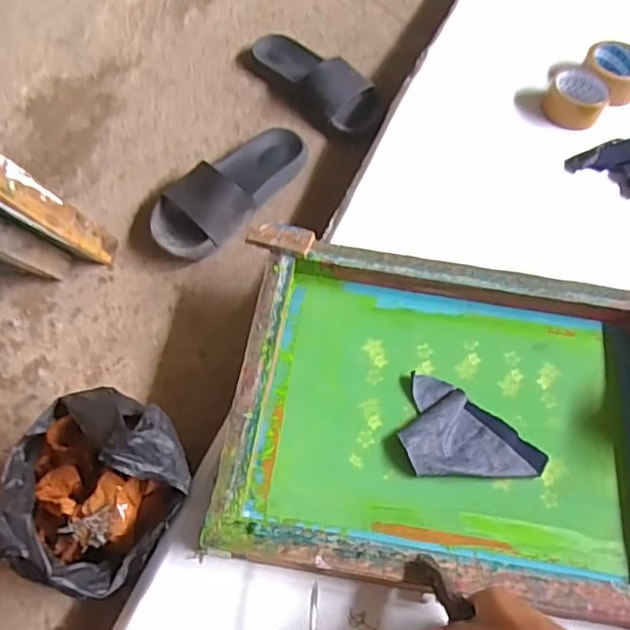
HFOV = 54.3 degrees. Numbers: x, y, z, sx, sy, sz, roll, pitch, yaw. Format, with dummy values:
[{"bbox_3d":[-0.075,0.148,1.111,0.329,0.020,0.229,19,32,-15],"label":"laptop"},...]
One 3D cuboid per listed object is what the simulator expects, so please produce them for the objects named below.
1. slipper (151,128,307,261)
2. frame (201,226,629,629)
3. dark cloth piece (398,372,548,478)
[{"bbox_3d":[-0.125,-0.184,0.881,0.111,0.060,0.265,35,64,17],"label":"slipper"},{"bbox_3d":[0.148,0.103,0.657,0.463,0.048,0.366,9,59,3],"label":"frame"},{"bbox_3d":[0.167,0.117,0.658,0.146,0.017,0.112,2,59,-1],"label":"dark cloth piece"}]

